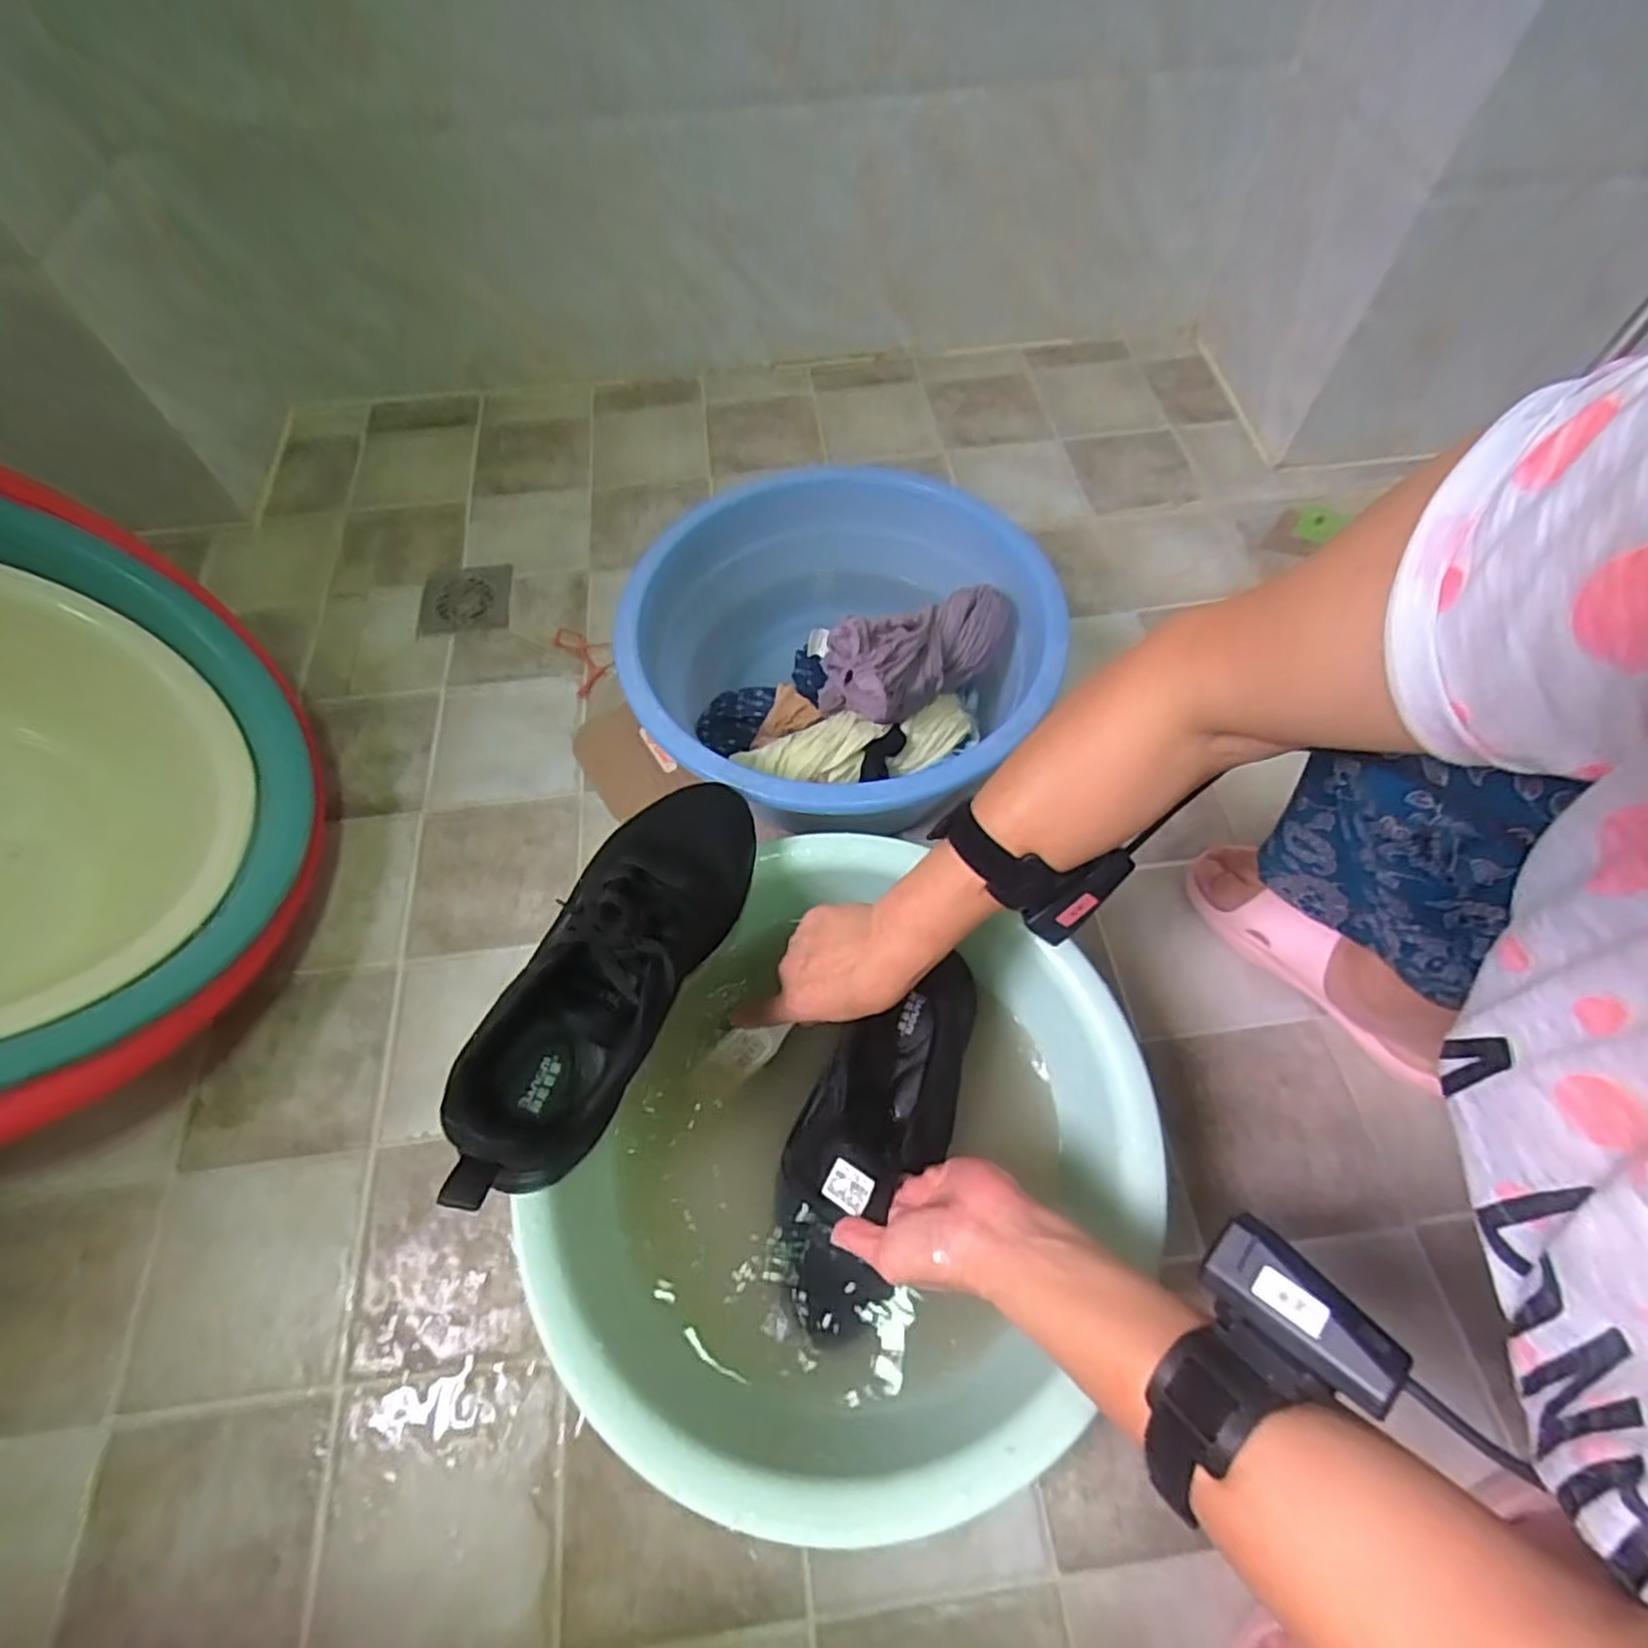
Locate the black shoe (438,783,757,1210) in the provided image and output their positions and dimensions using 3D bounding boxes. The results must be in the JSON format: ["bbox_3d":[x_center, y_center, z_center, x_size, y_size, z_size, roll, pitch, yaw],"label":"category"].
[{"bbox_3d":[-0.125,0.081,0.457,0.099,0.093,0.281,16,62,8],"label":"black shoe"}]

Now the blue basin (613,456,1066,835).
[{"bbox_3d":[0.012,-0.148,0.667,0.355,0.159,0.355,0,61,0],"label":"blue basin"}]

